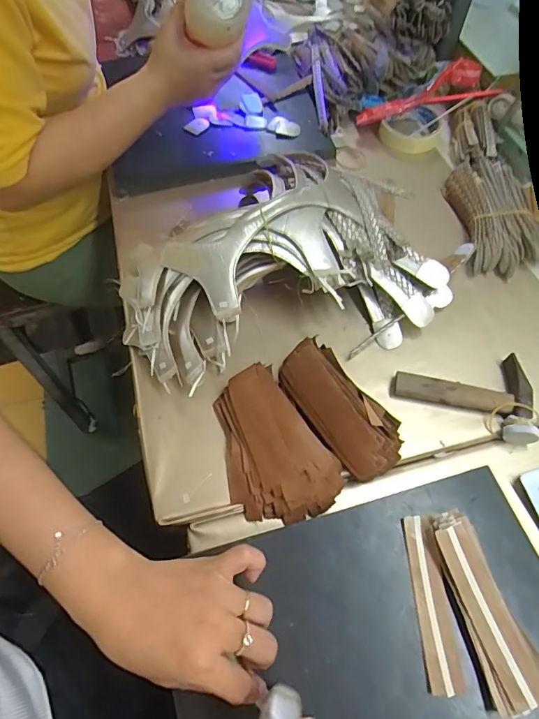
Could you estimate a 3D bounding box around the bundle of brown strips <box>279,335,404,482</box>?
[{"bbox_3d":[0.065,0.044,0.428,0.064,0.047,0.142,-35,68,-14],"label":"bundle of brown strips"}]

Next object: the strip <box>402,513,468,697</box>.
[{"bbox_3d":[0.127,0.187,0.356,0.024,0.005,0.121,-4,57,4],"label":"strip"}]

